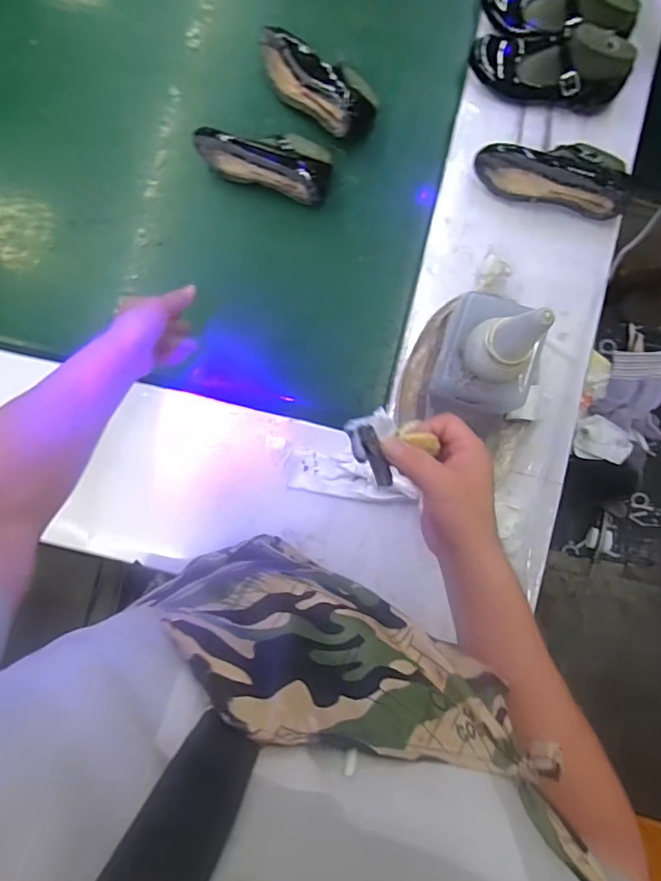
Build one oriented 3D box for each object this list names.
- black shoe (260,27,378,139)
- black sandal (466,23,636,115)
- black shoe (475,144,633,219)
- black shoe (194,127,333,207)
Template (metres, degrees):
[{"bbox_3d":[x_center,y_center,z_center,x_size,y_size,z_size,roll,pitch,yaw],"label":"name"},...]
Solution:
[{"bbox_3d":[-0.026,-0.532,0.718,0.197,0.067,0.081,42,89,3],"label":"black shoe"},{"bbox_3d":[0.291,-0.502,0.642,0.200,0.076,0.064,13,88,2],"label":"black sandal"},{"bbox_3d":[0.289,-0.345,0.631,0.194,0.060,0.076,10,88,2],"label":"black shoe"},{"bbox_3d":[-0.098,-0.424,0.711,0.197,0.064,0.096,20,88,2],"label":"black shoe"}]

